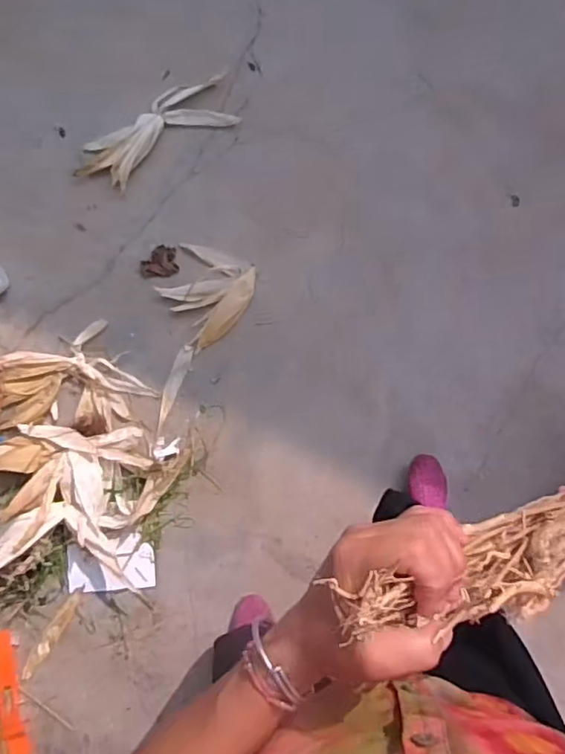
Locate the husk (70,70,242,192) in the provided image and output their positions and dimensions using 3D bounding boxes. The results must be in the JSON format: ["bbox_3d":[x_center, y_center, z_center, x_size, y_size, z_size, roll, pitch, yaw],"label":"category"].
[{"bbox_3d":[-0.302,-0.595,1.433,0.435,0.055,0.167,-39,82,-8],"label":"husk"}]

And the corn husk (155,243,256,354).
[{"bbox_3d":[-0.180,-0.196,1.355,0.192,0.040,0.226,31,80,5],"label":"corn husk"}]

